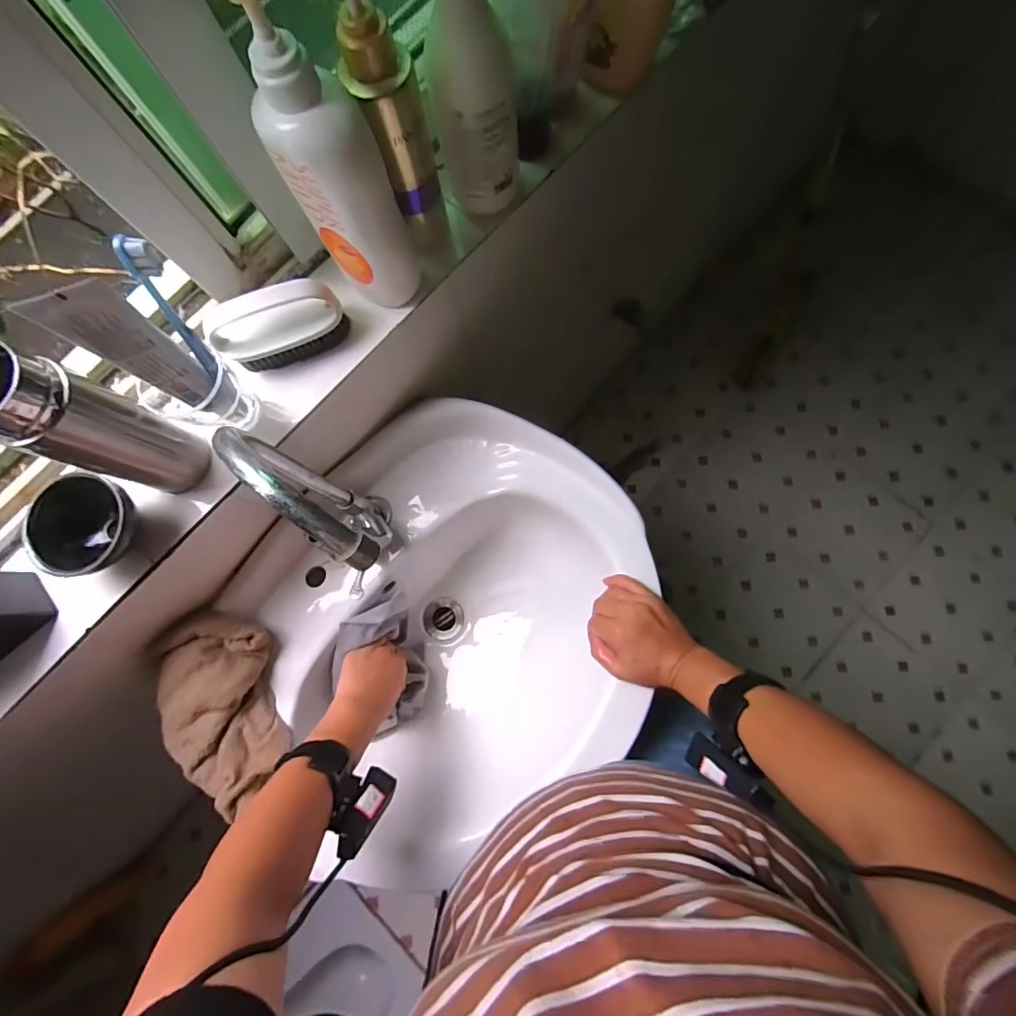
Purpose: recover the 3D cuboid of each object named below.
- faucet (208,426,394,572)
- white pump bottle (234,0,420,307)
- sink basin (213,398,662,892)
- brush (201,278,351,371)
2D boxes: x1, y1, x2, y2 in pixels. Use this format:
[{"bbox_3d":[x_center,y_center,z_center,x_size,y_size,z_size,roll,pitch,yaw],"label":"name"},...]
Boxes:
[{"bbox_3d":[-0.136,0.007,0.434,0.138,0.302,0.040,26,82,8],"label":"faucet"},{"bbox_3d":[-0.128,-0.244,0.353,0.076,0.236,0.058,-22,79,0],"label":"white pump bottle"},{"bbox_3d":[-0.056,0.142,0.612,0.478,0.199,0.478,-1,81,4],"label":"sink basin"},{"bbox_3d":[-0.210,-0.168,0.444,0.112,0.063,0.039,-22,79,0],"label":"brush"}]

